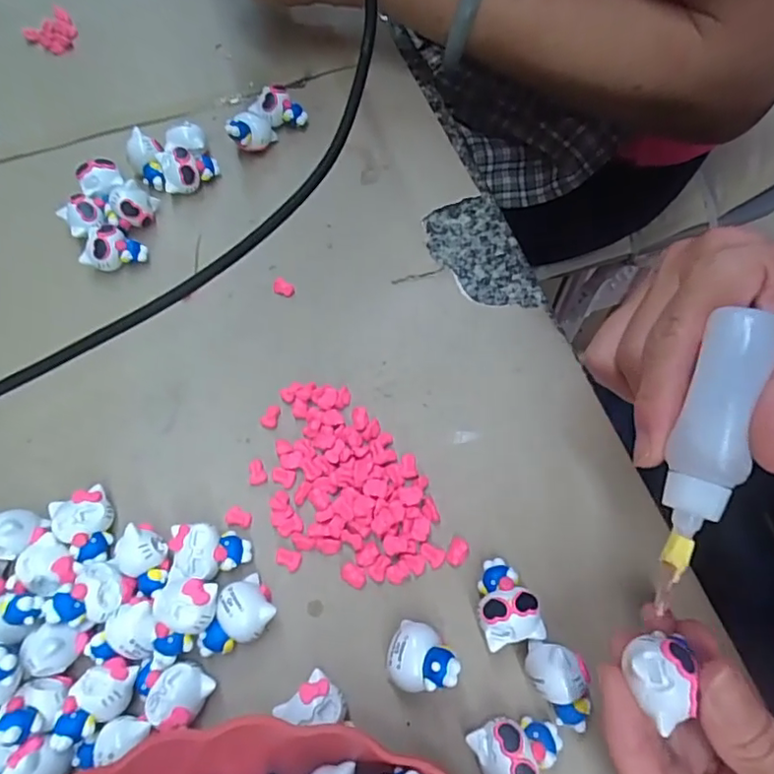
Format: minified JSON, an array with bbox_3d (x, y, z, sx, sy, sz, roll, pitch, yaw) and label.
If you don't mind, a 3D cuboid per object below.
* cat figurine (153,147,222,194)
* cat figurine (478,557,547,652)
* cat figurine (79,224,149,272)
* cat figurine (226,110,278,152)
[{"bbox_3d":[-0.123,-0.136,0.352,0.033,0.024,0.022,-19,66,-6],"label":"cat figurine"},{"bbox_3d":[0.050,0.091,0.240,0.024,0.017,0.034,-17,66,-5],"label":"cat figurine"},{"bbox_3d":[-0.160,-0.080,0.331,0.033,0.023,0.024,3,66,4],"label":"cat figurine"},{"bbox_3d":[-0.087,-0.165,0.363,0.028,0.026,0.026,-17,66,-5],"label":"cat figurine"}]

